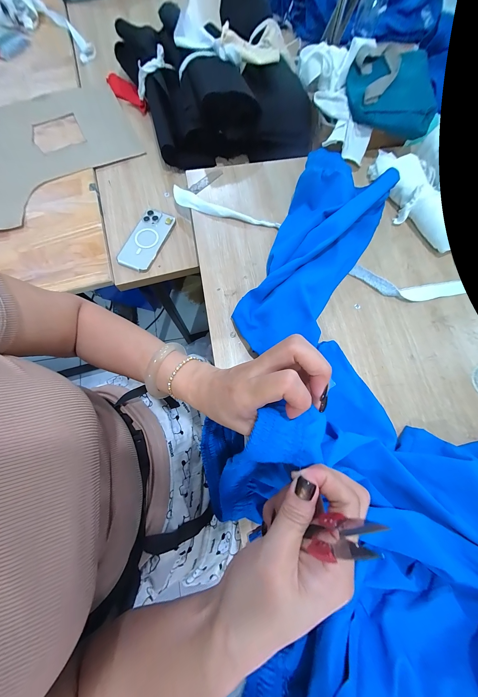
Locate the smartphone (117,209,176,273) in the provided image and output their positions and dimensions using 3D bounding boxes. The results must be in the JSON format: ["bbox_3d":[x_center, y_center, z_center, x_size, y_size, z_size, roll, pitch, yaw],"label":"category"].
[{"bbox_3d":[-0.216,-0.255,0.541,0.079,0.014,0.161,22,74,5],"label":"smartphone"}]

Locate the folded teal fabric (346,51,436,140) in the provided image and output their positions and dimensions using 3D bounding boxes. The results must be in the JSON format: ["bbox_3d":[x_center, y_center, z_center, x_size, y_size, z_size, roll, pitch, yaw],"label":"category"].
[{"bbox_3d":[0.333,-0.562,0.514,0.176,0.074,0.147,4,74,-1],"label":"folded teal fabric"}]

